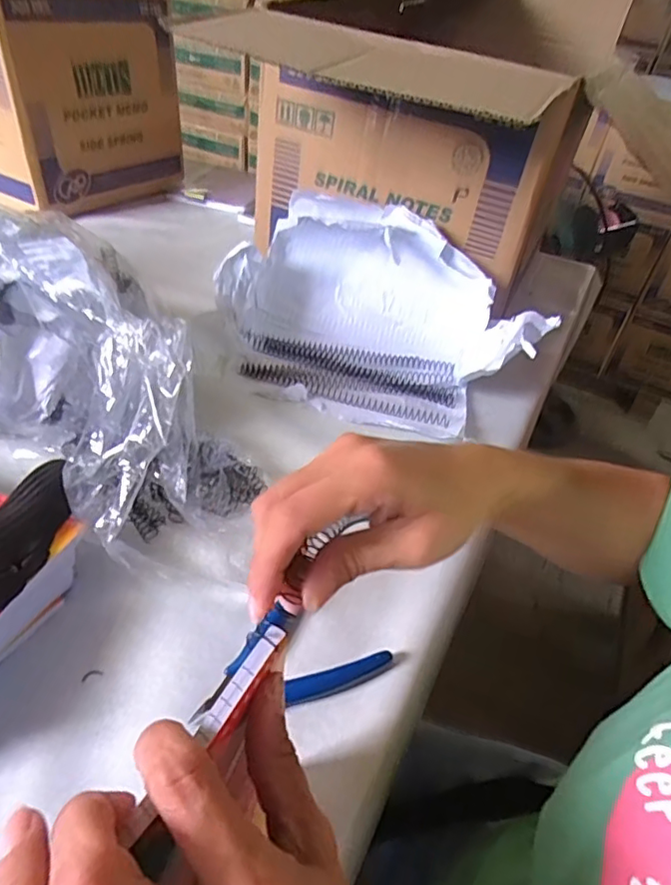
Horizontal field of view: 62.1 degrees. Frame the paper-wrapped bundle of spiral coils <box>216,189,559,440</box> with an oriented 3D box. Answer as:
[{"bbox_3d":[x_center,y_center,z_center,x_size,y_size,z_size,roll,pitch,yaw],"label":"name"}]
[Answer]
[{"bbox_3d":[0.045,-0.137,0.592,0.324,0.141,0.202,24,43,20],"label":"paper-wrapped bundle of spiral coils"}]

